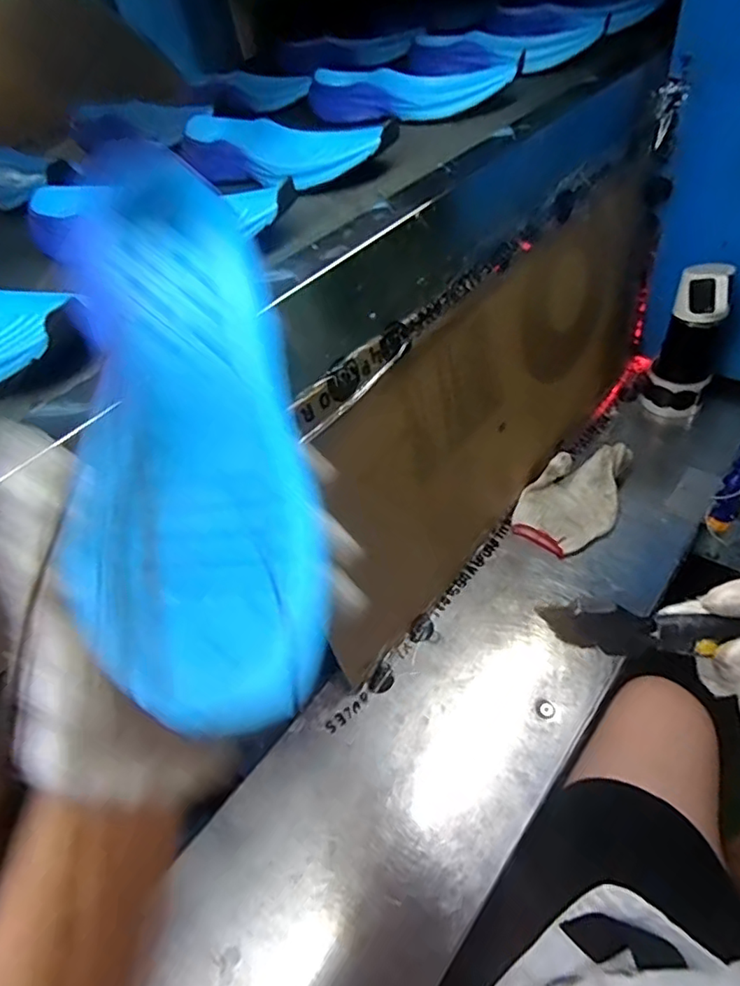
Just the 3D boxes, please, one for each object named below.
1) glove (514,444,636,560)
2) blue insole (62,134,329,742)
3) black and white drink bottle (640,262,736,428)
[{"bbox_3d":[0.258,-0.004,0.702,0.109,0.056,0.169,29,58,32],"label":"glove"},{"bbox_3d":[-0.069,-0.039,0.234,0.092,0.014,0.252,2,68,-33],"label":"blue insole"},{"bbox_3d":[0.429,-0.205,0.757,0.073,0.209,0.089,16,52,26],"label":"black and white drink bottle"}]

